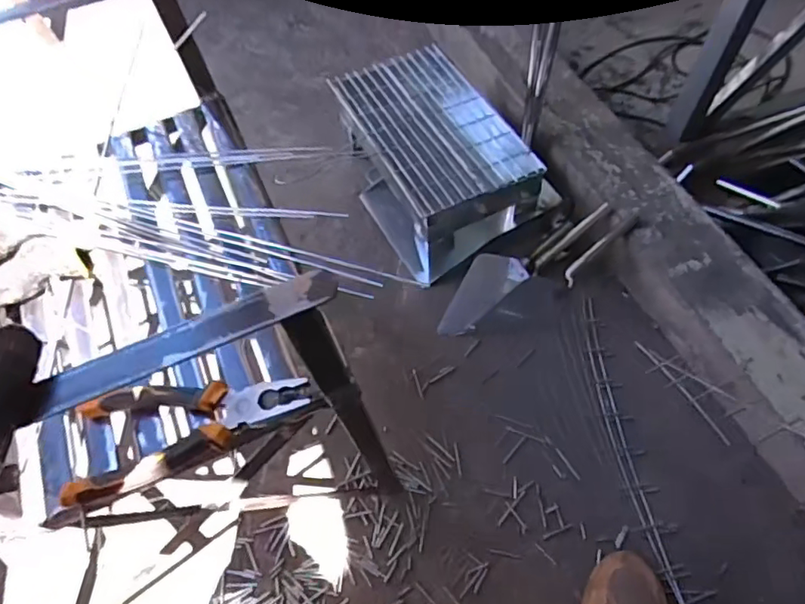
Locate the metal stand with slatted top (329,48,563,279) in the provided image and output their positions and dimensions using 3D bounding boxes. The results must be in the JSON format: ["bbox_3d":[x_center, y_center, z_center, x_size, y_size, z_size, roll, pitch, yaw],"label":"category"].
[{"bbox_3d":[0.055,-0.271,1.080,0.266,0.170,0.400,-26,60,-13],"label":"metal stand with slatted top"}]

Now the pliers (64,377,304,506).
[{"bbox_3d":[-0.168,0.101,0.452,0.184,0.025,0.080,-7,58,-4],"label":"pliers"}]

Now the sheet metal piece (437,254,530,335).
[{"bbox_3d":[0.128,-0.014,0.972,0.080,0.021,0.177,40,81,24],"label":"sheet metal piece"}]

